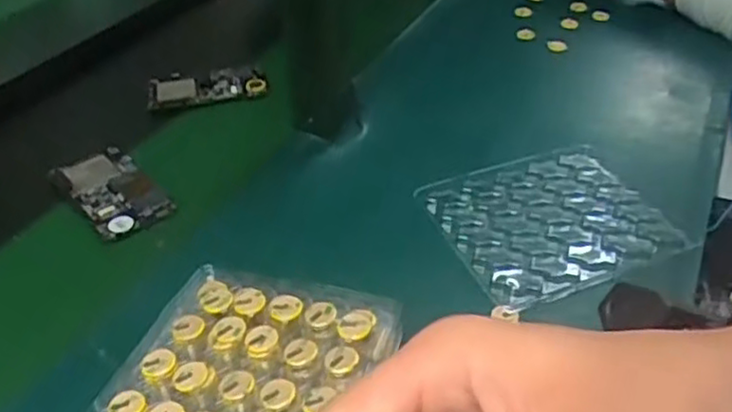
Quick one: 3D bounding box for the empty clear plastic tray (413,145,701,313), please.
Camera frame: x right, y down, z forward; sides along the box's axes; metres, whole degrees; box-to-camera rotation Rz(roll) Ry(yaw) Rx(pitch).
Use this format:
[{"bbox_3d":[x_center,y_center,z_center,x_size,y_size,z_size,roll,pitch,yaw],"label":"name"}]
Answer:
[{"bbox_3d":[0.144,0.008,0.541,0.163,0.011,0.139,-14,39,-15],"label":"empty clear plastic tray"}]

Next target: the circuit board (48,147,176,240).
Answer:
[{"bbox_3d":[-0.221,-0.012,0.597,0.067,0.010,0.121,-27,44,-29],"label":"circuit board"}]

